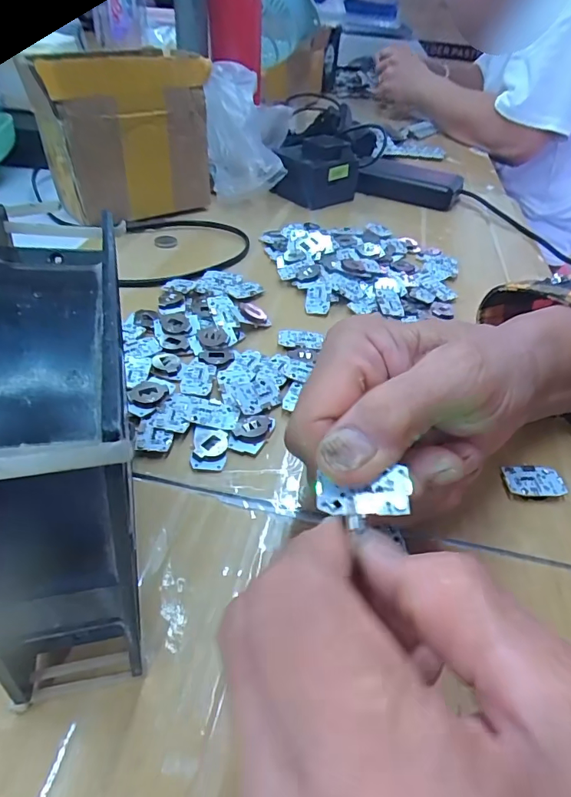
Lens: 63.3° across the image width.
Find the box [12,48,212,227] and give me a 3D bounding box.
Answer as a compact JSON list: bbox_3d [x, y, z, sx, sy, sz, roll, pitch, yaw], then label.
[{"bbox_3d":[-0.135,-0.224,0.398,0.134,0.122,0.057,-23,51,-29],"label":"box"}]

